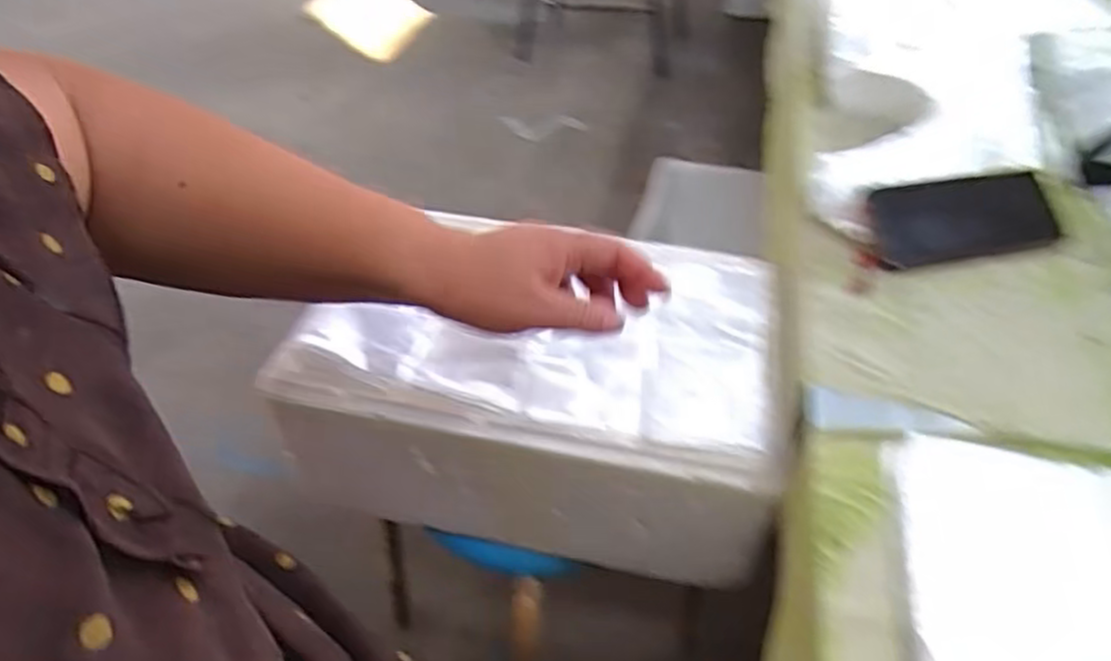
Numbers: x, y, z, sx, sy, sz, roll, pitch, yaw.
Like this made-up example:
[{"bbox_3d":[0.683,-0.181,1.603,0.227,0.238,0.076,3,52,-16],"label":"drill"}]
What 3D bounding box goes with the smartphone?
[{"bbox_3d":[0.339,-0.092,0.594,0.148,0.008,0.068,-8,83,-4],"label":"smartphone"}]

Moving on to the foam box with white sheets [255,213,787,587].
[{"bbox_3d":[-0.017,0.048,0.639,0.401,0.173,0.223,8,44,10],"label":"foam box with white sheets"}]

